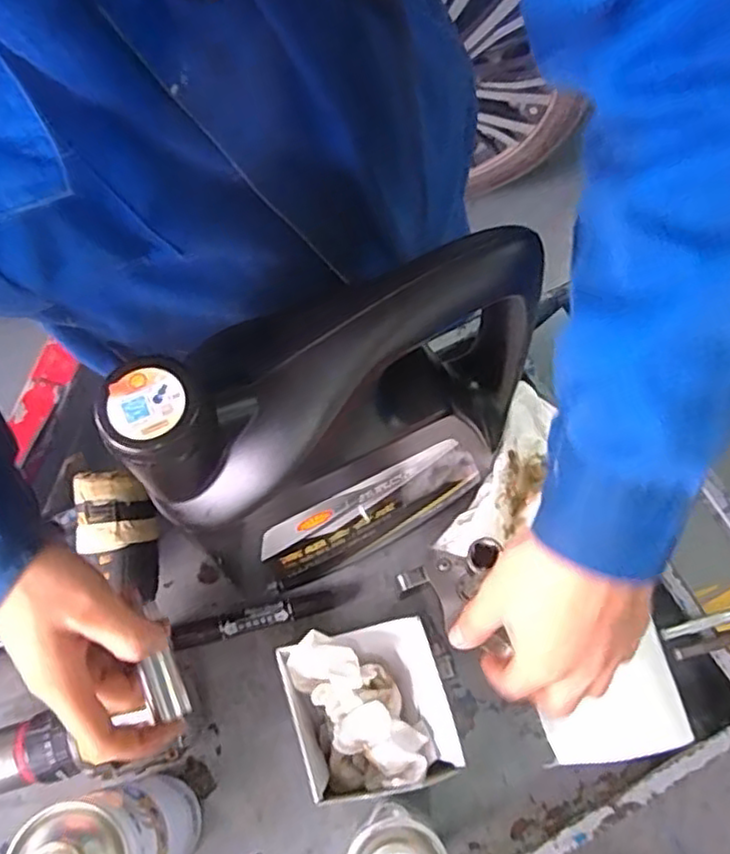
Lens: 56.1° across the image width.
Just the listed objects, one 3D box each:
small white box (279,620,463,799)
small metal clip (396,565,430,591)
[{"bbox_3d":[0.002,0.188,0.459,0.099,0.065,0.102,-15,69,-6],"label":"small white box"},{"bbox_3d":[0.035,0.113,0.510,0.022,0.004,0.013,-26,68,8],"label":"small metal clip"}]

